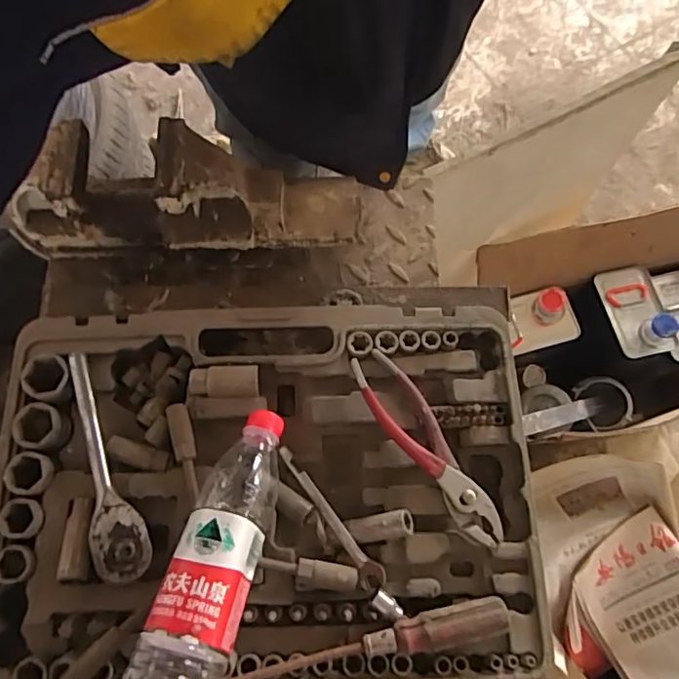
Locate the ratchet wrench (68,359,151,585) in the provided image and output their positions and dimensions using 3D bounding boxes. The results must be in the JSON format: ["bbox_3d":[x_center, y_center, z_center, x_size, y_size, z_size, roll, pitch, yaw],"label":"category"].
[{"bbox_3d":[-0.204,0.102,0.483,0.042,0.025,0.198,-20,72,-8],"label":"ratchet wrench"}]

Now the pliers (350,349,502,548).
[{"bbox_3d":[0.077,0.092,0.498,0.045,0.022,0.190,-32,74,-12],"label":"pliers"}]

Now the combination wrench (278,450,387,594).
[{"bbox_3d":[-0.009,0.151,0.494,0.019,0.014,0.140,-35,75,-12],"label":"combination wrench"}]

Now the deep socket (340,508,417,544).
[{"bbox_3d":[0.034,0.159,0.486,0.058,0.017,0.021,-16,67,21],"label":"deep socket"}]

